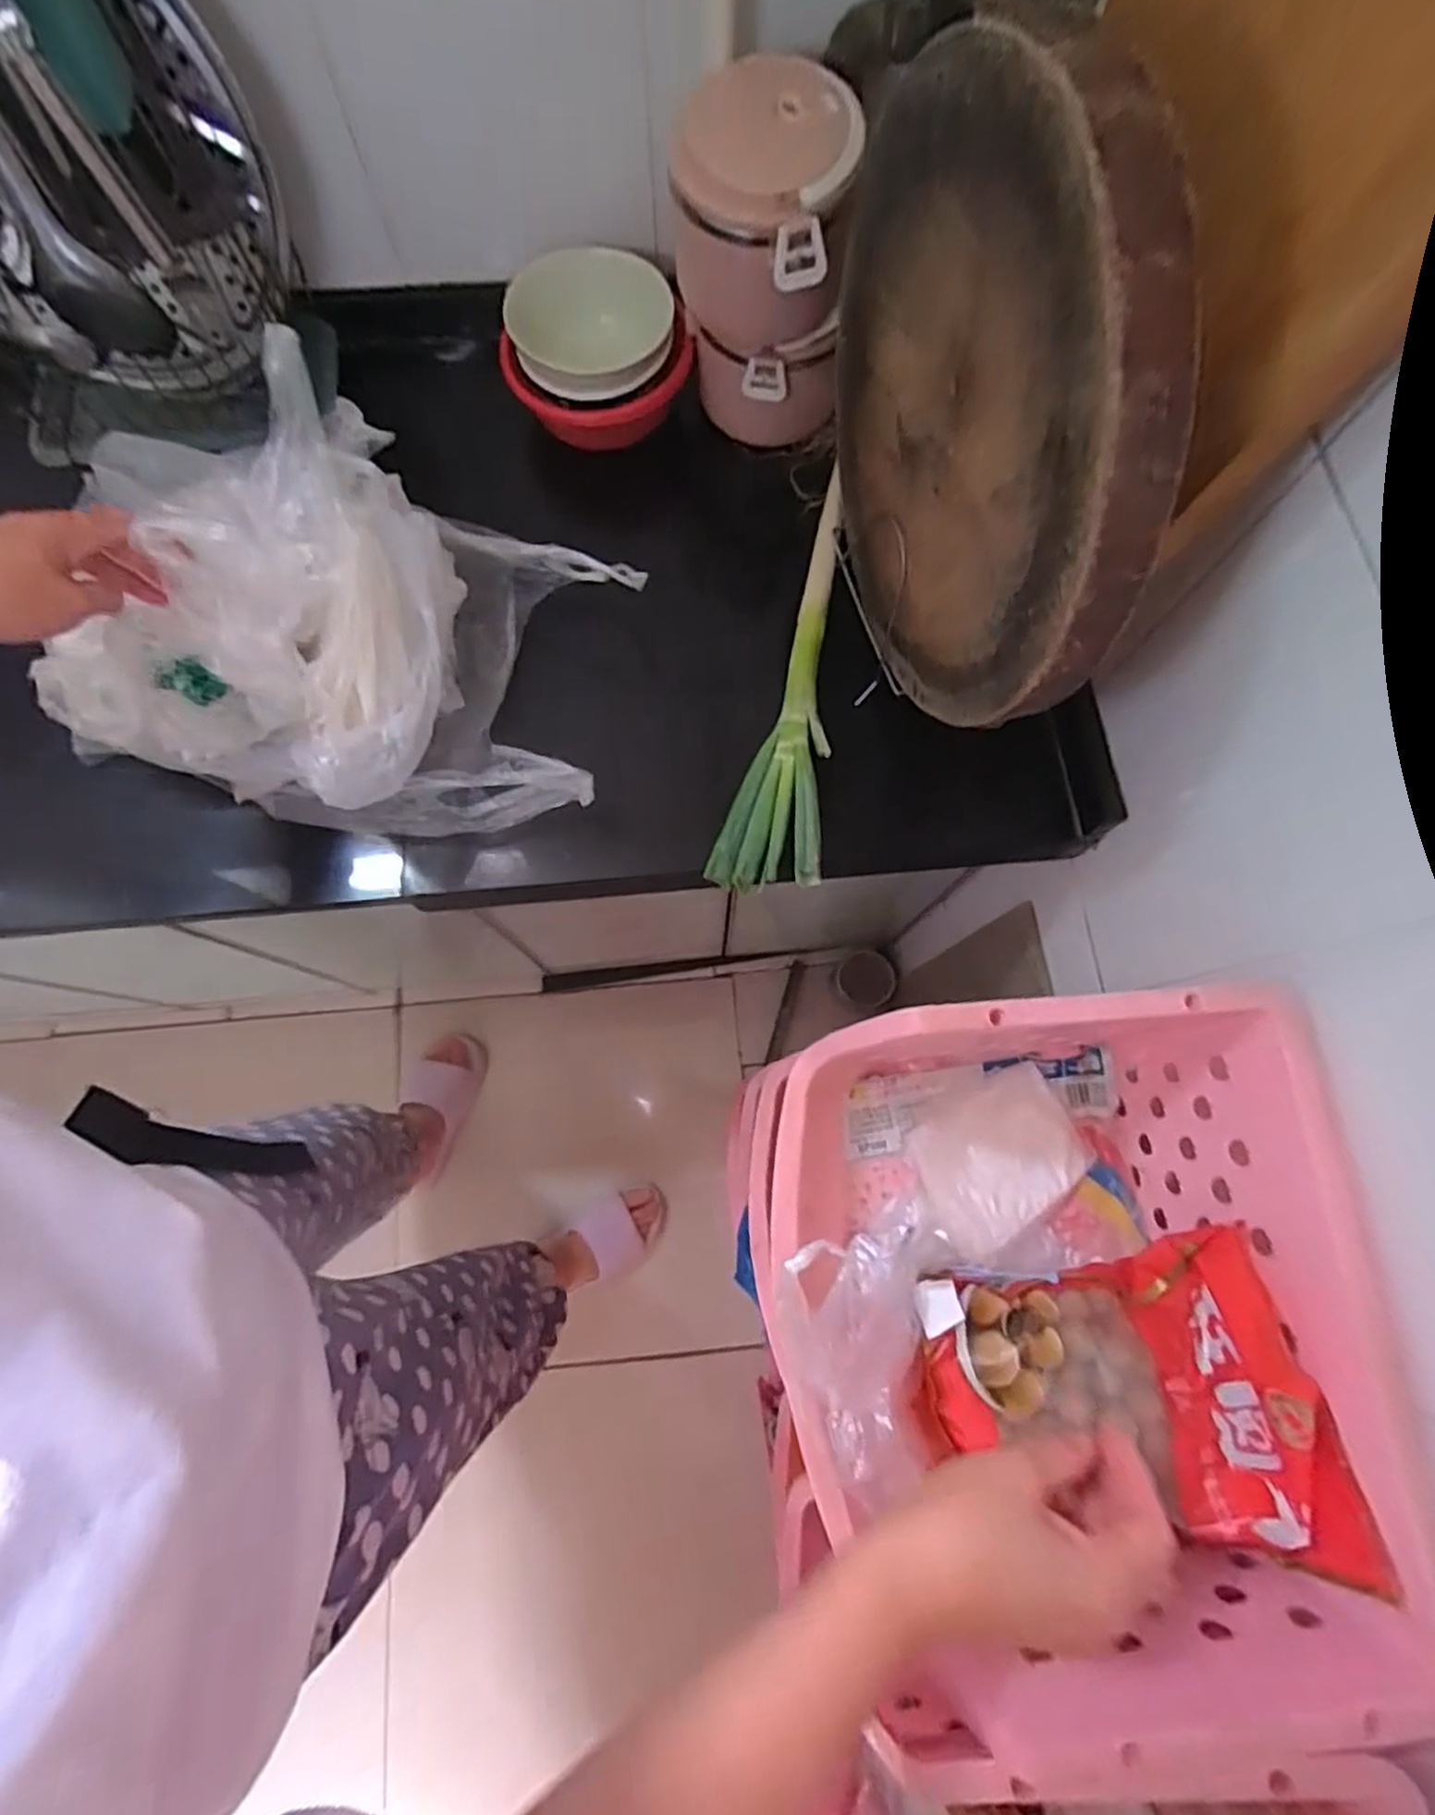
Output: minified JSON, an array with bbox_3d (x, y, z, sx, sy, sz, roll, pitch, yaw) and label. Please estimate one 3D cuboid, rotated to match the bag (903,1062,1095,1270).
[{"bbox_3d":[0.222,0.201,0.572,0.147,0.034,0.111,-25,76,-8],"label":"bag"}]

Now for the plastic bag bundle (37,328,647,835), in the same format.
[{"bbox_3d":[-0.285,-0.216,0.544,0.379,0.212,0.263,12,74,2],"label":"plastic bag bundle"}]

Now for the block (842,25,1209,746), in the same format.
[{"bbox_3d":[0.154,-0.311,0.467,0.051,0.329,0.368,-17,75,-6],"label":"block"}]

